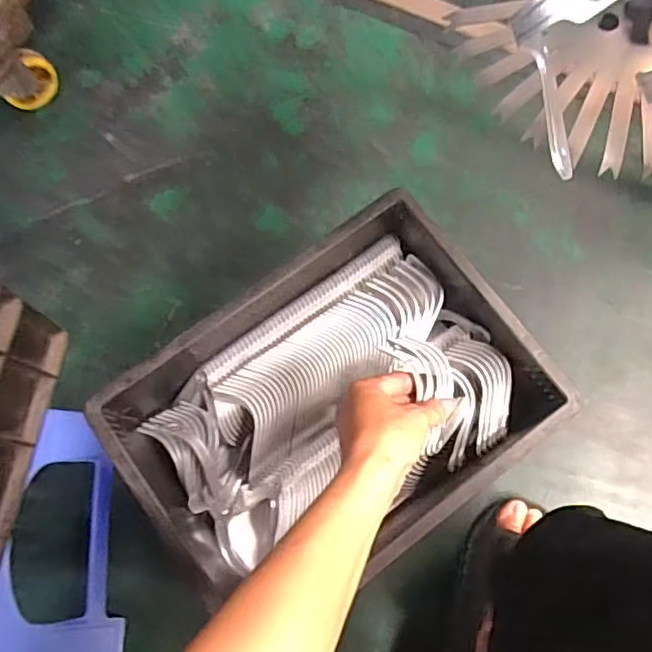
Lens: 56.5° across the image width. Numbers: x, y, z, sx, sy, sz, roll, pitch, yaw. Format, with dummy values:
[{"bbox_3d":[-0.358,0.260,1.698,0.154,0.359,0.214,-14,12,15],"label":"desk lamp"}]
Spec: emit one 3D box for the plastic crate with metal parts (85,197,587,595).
[{"bbox_3d":[0.003,0.075,0.538,0.343,0.098,0.247,-34,76,-8],"label":"plastic crate with metal parts"}]

